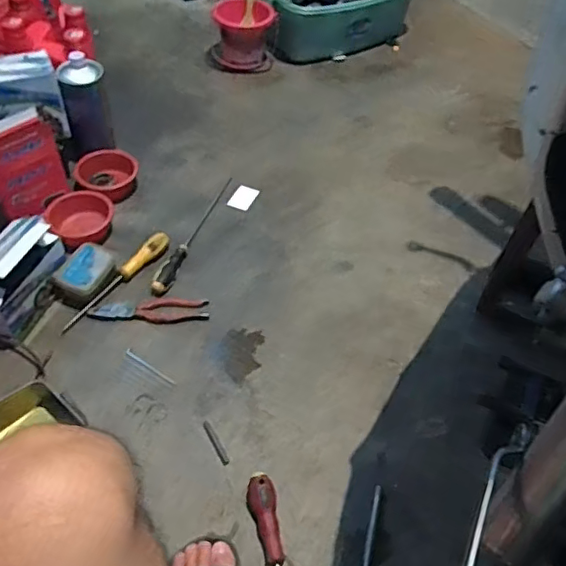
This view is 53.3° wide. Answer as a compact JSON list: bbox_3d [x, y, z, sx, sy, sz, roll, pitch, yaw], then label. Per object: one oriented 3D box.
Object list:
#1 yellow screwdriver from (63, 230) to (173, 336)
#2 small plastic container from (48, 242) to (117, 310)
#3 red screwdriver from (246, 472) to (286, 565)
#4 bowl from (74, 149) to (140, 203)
[{"bbox_3d":[-0.283,-0.005,0.978,0.032,0.028,0.245,28,54,17],"label":"yellow screwdriver"},{"bbox_3d":[-0.335,-0.013,0.959,0.069,0.049,0.108,22,52,13],"label":"small plastic container"},{"bbox_3d":[0.000,0.388,0.688,0.036,0.029,0.308,-8,52,-11],"label":"red screwdriver"},{"bbox_3d":[-0.345,-0.209,1.130,0.118,0.060,0.112,2,51,-3],"label":"bowl"}]

